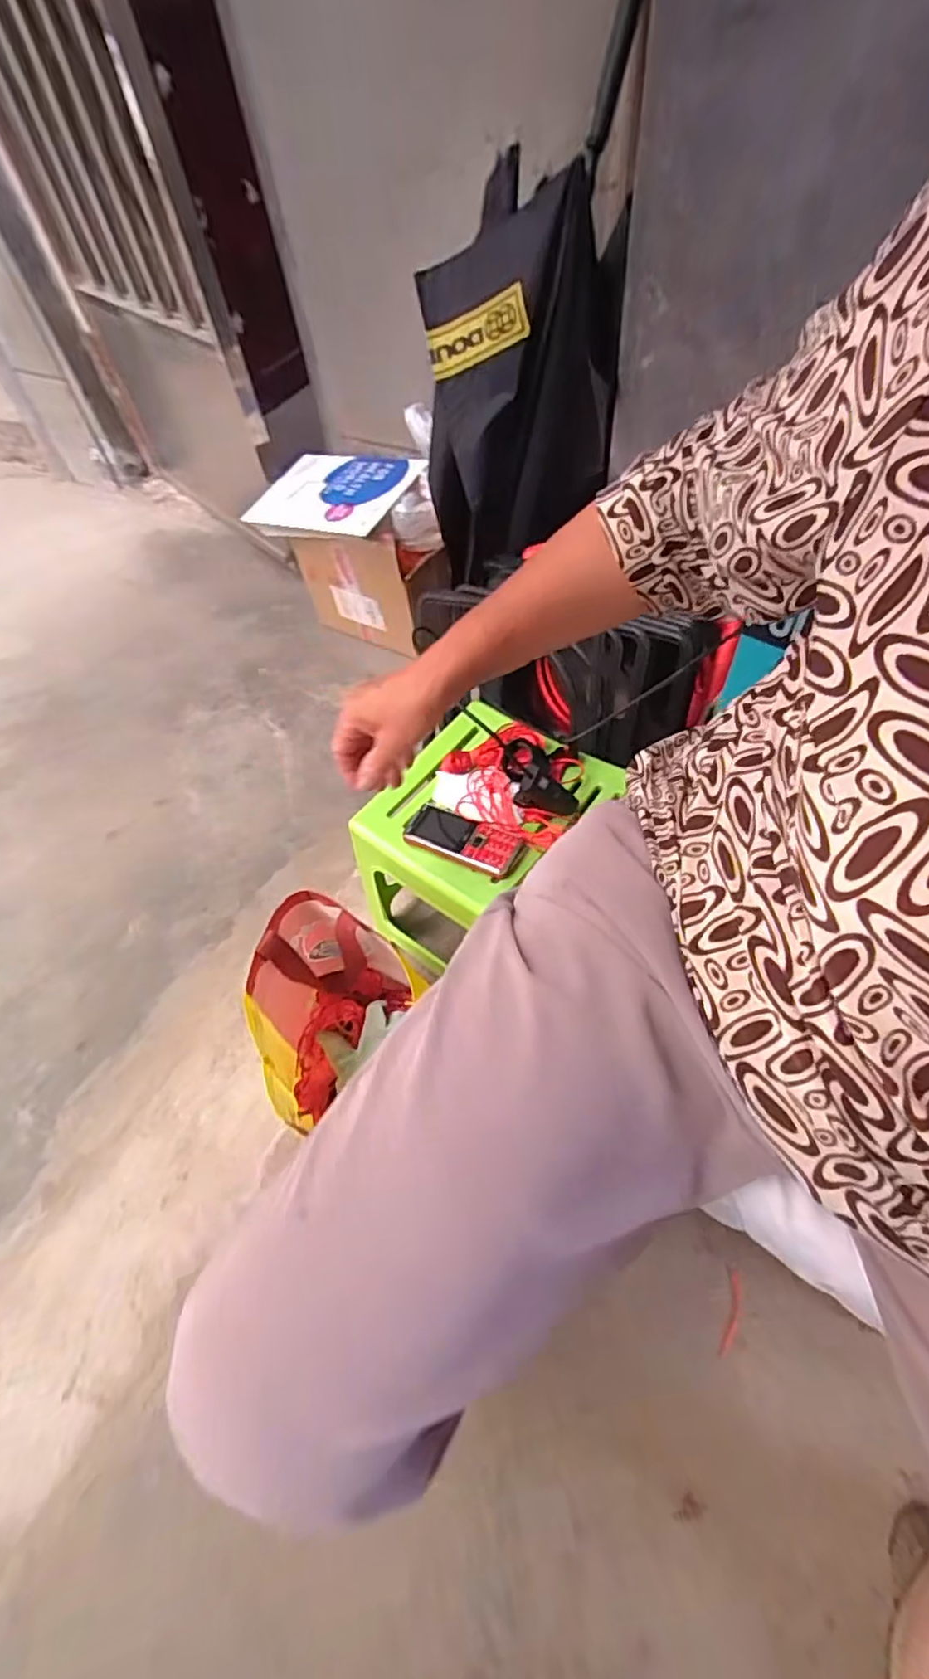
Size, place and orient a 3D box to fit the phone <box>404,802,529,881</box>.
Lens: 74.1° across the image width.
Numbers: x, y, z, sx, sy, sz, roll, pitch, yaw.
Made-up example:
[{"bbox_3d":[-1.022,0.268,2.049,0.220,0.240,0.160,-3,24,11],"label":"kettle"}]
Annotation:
[{"bbox_3d":[-0.001,-0.001,0.681,0.128,0.013,0.061,18,57,18],"label":"phone"}]

